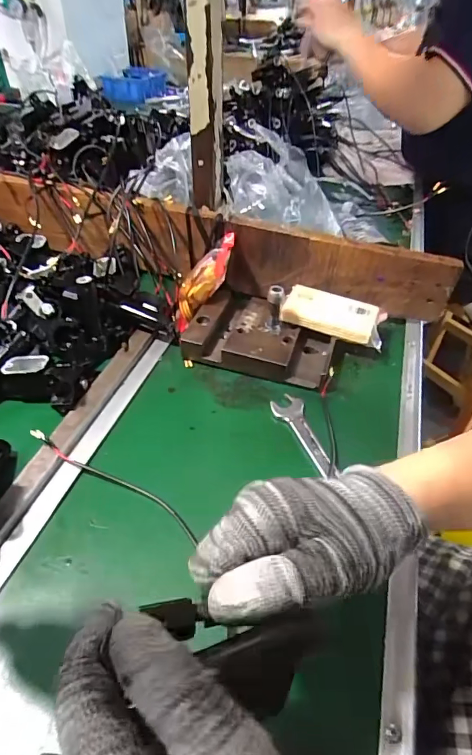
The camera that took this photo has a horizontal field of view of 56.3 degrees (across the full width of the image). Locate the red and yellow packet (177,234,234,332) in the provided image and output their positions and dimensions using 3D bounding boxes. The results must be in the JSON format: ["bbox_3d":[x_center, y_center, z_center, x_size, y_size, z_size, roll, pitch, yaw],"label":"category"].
[{"bbox_3d":[-0.038,-0.106,0.493,0.033,0.116,0.042,17,25,-45],"label":"red and yellow packet"}]

